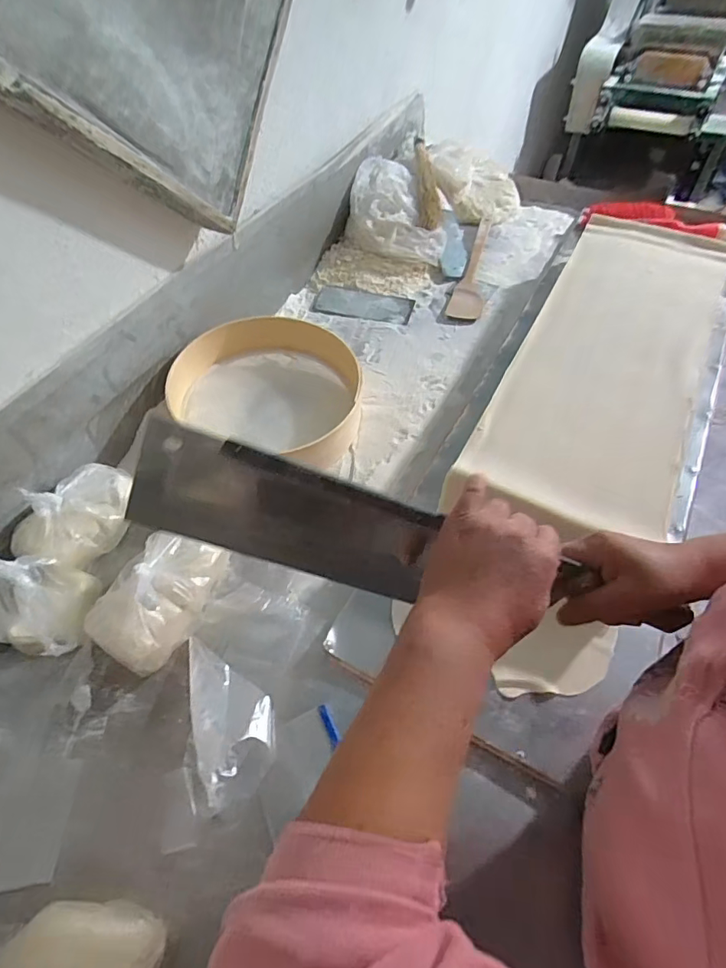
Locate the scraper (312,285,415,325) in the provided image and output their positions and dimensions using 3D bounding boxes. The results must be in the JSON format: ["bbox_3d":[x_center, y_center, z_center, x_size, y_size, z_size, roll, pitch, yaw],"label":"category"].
[{"bbox_3d":[0.002,-0.370,1.032,0.196,0.010,0.075,12,55,10],"label":"scraper"}]

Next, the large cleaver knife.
[{"bbox_3d":[0.001,0.046,0.383,0.332,0.110,0.018,20,52,-19],"label":"large cleaver knife"}]

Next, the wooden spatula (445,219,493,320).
[{"bbox_3d":[0.247,-0.470,1.083,0.064,0.020,0.377,13,55,11],"label":"wooden spatula"}]

